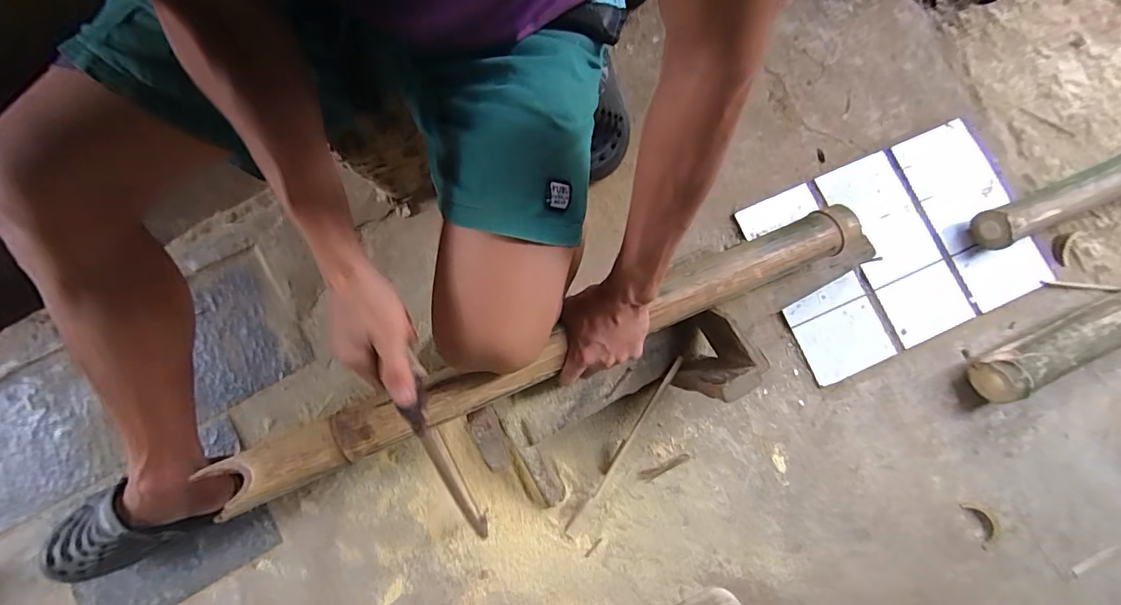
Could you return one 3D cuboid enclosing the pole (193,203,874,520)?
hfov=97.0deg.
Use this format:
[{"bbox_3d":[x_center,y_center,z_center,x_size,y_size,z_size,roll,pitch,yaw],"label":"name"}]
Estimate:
[{"bbox_3d":[0.017,0.049,0.599,0.810,0.079,0.069,-22,79,-13],"label":"pole"}]

